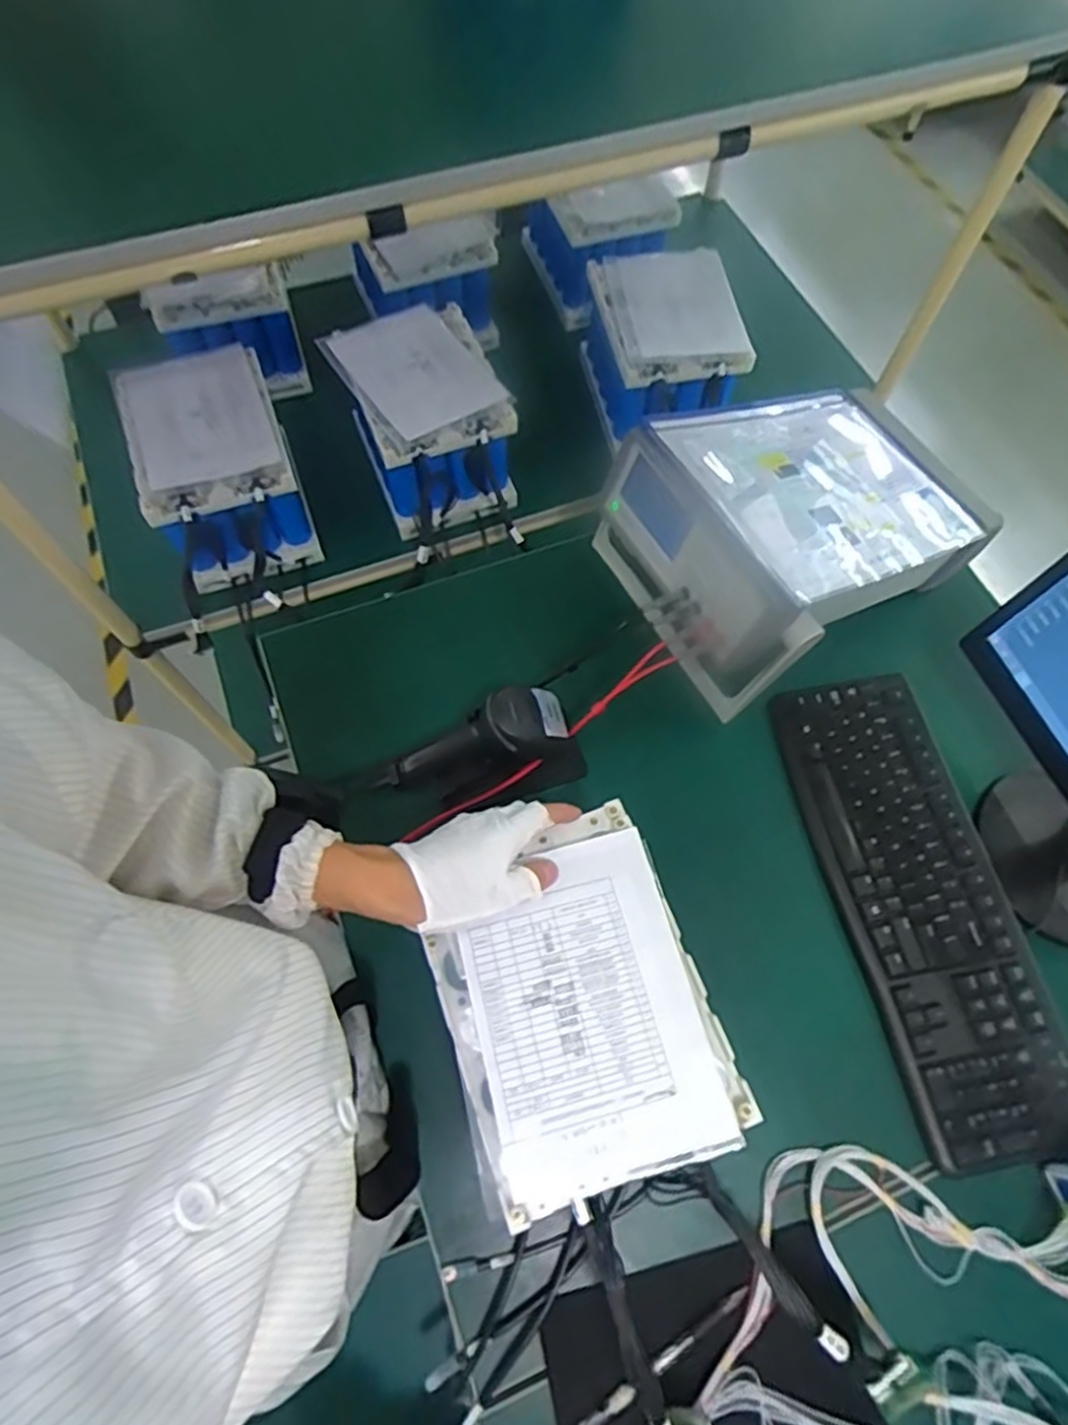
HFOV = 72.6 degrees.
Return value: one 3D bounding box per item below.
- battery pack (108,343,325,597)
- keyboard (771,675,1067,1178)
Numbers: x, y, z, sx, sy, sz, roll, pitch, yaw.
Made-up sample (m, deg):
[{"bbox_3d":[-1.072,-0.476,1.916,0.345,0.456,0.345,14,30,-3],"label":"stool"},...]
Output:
[{"bbox_3d":[-0.422,-0.331,0.984,0.182,0.173,0.260,-19,67,-10],"label":"battery pack"},{"bbox_3d":[0.358,0.170,0.680,0.144,0.027,0.433,-12,65,-4],"label":"keyboard"}]

